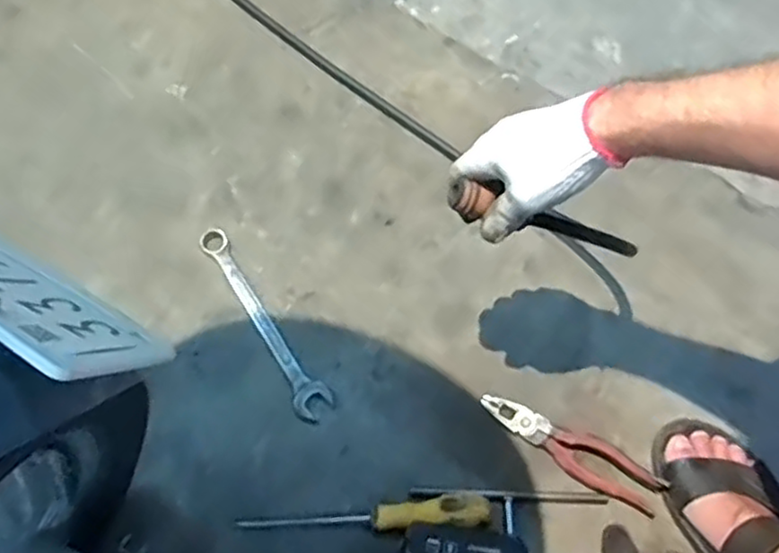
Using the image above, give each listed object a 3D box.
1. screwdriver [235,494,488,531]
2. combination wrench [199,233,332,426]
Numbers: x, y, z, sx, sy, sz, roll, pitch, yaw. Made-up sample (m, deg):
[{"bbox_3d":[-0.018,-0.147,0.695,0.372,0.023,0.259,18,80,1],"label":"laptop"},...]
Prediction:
[{"bbox_3d":[-0.023,0.230,0.668,0.235,0.035,0.032,-3,62,-4],"label":"screwdriver"},{"bbox_3d":[-0.143,0.048,0.781,0.040,0.007,0.257,-30,67,-17],"label":"combination wrench"}]

